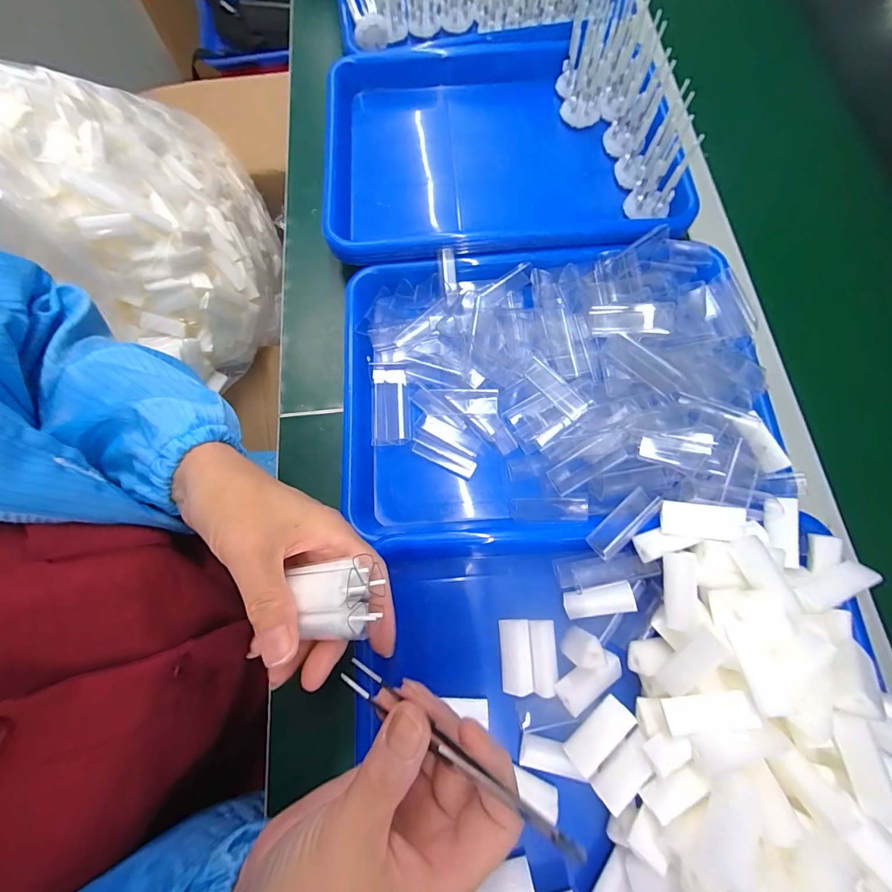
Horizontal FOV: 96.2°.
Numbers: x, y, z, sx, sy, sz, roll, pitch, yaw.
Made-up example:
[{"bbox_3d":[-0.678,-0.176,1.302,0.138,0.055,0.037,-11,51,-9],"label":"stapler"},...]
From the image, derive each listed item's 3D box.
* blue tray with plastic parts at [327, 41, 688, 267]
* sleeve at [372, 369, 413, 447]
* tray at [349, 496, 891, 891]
[{"bbox_3d":[0.041,-0.298,0.397,0.331,0.036,0.275,-3,74,1],"label":"blue tray with plastic parts"},{"bbox_3d":[-0.047,-0.033,0.339,0.033,0.008,0.066,-5,74,0],"label":"sleeve"},{"bbox_3d":[0.109,0.173,0.234,0.318,0.072,0.265,-7,74,-1],"label":"tray"}]

